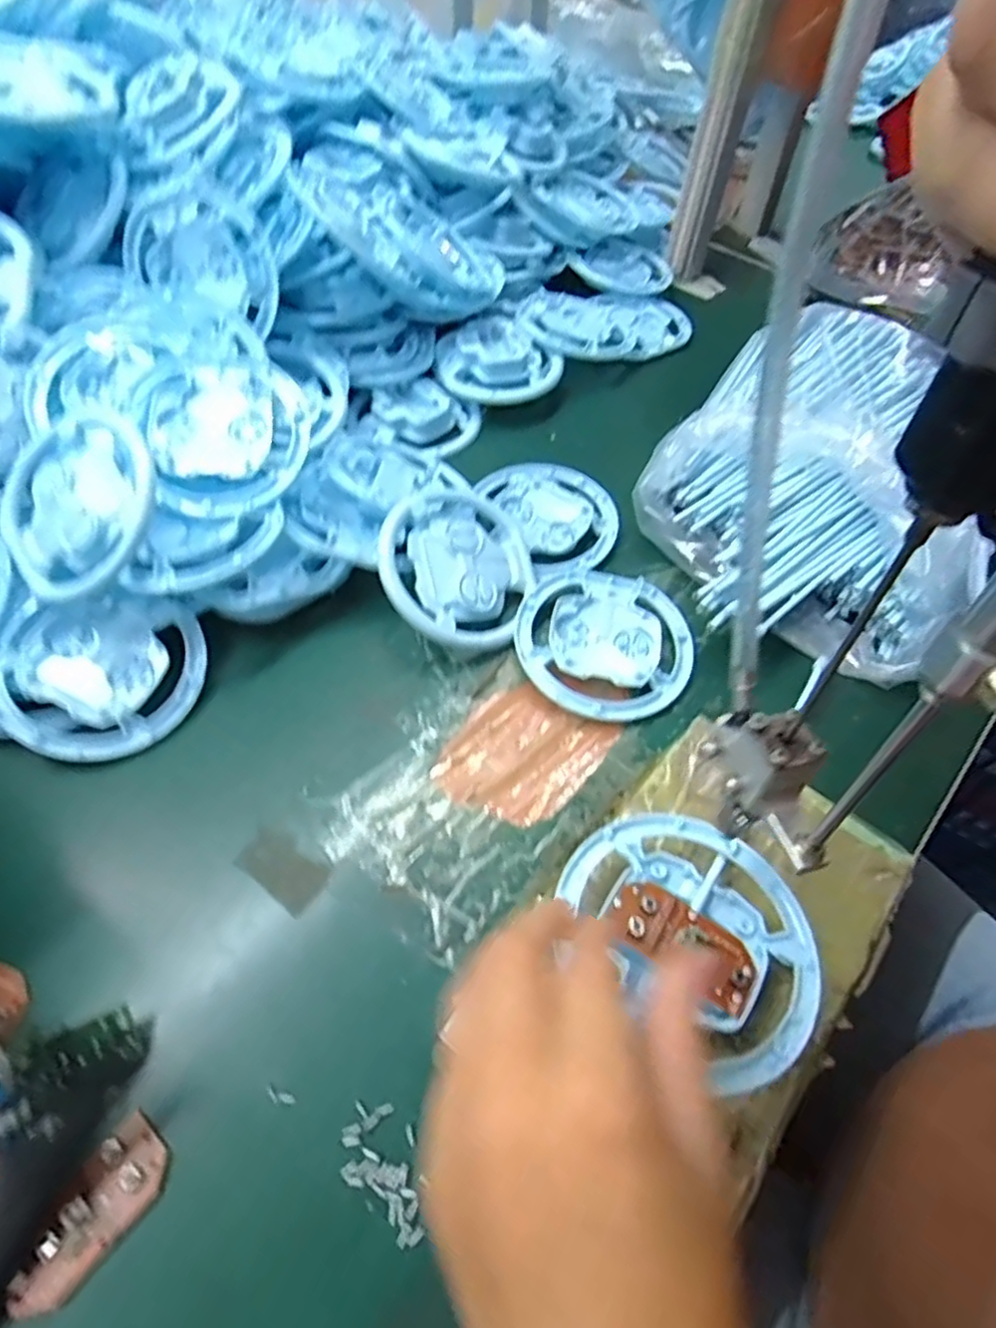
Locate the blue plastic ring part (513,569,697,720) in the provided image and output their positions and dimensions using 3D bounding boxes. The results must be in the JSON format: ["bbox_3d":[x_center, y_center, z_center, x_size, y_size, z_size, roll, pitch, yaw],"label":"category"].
[{"bbox_3d":[0.064,-0.013,0.406,0.105,0.012,0.099,2,55,-3],"label":"blue plastic ring part"}]

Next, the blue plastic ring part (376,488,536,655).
[{"bbox_3d":[-0.026,-0.059,0.412,0.093,0.017,0.104,20,63,-17],"label":"blue plastic ring part"}]

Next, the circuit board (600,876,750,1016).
[{"bbox_3d":[0.075,0.111,0.274,0.060,0.010,0.029,32,59,16],"label":"circuit board"}]

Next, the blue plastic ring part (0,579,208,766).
[{"bbox_3d":[-0.216,0.003,0.364,0.101,0.013,0.094,6,70,-16],"label":"blue plastic ring part"}]

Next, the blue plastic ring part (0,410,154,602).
[{"bbox_3d":[-0.231,-0.084,0.370,0.083,0.021,0.102,-18,75,10],"label":"blue plastic ring part"}]

